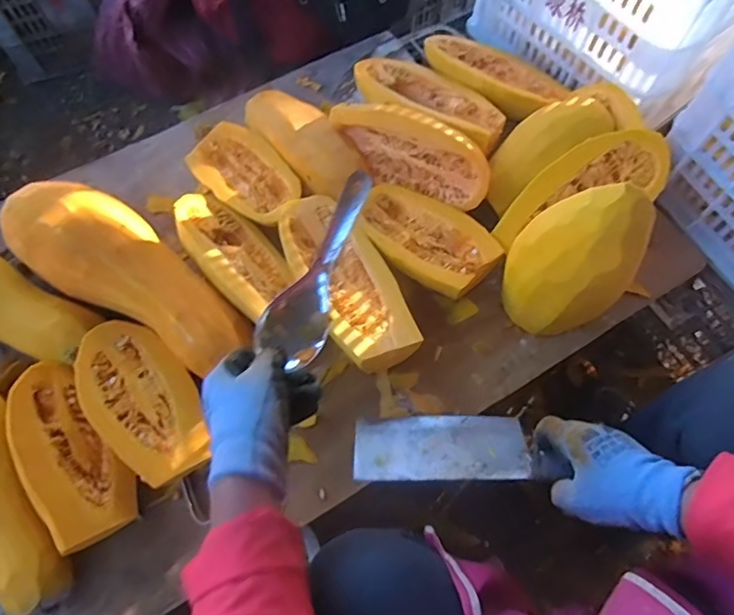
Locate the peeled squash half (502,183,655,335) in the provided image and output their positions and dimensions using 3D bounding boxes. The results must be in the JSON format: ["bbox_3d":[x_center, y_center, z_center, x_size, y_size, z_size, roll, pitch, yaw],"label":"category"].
[{"bbox_3d":[0.222,-0.040,0.576,0.126,0.199,0.075,7,68,2],"label":"peeled squash half"}]

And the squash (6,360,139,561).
[{"bbox_3d":[-0.325,0.158,0.578,0.098,0.050,0.205,-14,65,-48],"label":"squash"}]

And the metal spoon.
[{"bbox_3d":[-0.043,-0.040,0.517,0.060,0.039,0.189,25,88,10],"label":"metal spoon"}]

